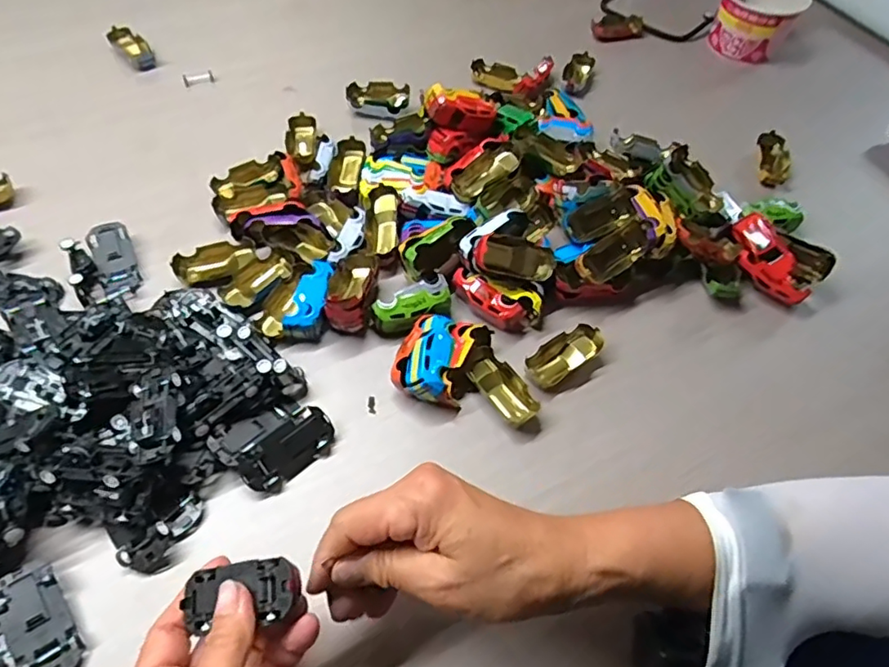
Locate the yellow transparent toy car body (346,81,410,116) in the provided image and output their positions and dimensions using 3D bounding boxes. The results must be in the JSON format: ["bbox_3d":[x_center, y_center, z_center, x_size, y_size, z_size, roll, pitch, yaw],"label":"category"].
[{"bbox_3d":[-0.069,-0.245,0.600,0.064,0.019,0.031,11,54,4],"label":"yellow transparent toy car body"}]

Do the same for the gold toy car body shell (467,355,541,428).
[{"bbox_3d":[0.042,0.042,0.419,0.028,0.015,0.054,-30,61,-24],"label":"gold toy car body shell"}]

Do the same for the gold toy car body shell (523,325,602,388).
[{"bbox_3d":[0.090,0.016,0.438,0.065,0.015,0.028,-31,62,-24],"label":"gold toy car body shell"}]

